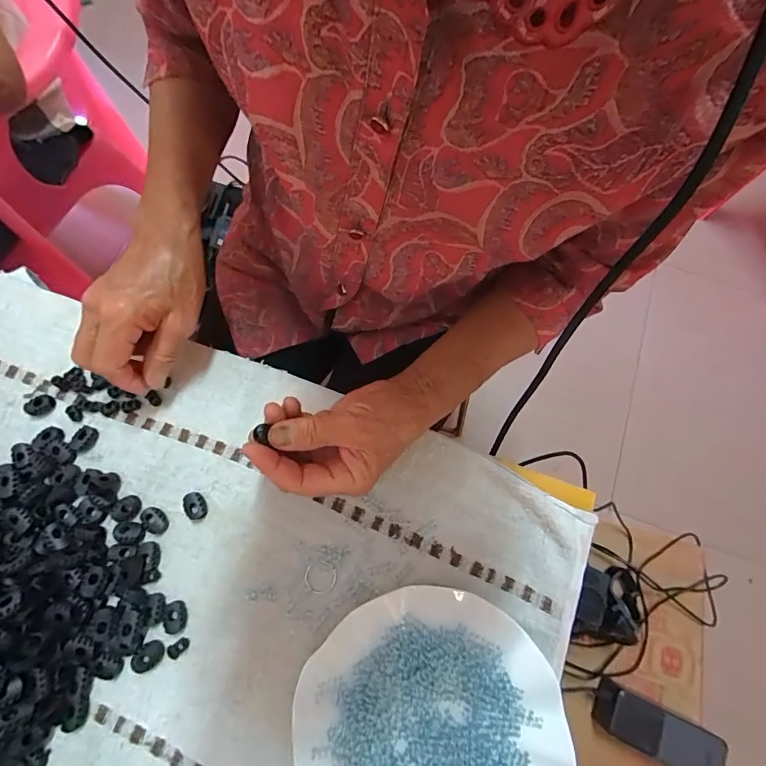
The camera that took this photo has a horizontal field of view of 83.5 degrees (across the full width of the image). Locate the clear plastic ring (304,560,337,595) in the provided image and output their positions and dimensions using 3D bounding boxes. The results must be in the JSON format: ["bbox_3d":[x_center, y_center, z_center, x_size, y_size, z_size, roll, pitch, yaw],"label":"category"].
[{"bbox_3d":[-0.050,0.154,0.339,0.024,0.004,0.025,1,73,-2],"label":"clear plastic ring"}]

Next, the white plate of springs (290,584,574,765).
[{"bbox_3d":[0.033,0.246,0.302,0.179,0.027,0.181,0,72,-1],"label":"white plate of springs"}]

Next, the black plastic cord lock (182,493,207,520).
[{"bbox_3d":[-0.155,0.101,0.353,0.017,0.008,0.022,-16,73,-6],"label":"black plastic cord lock"}]

